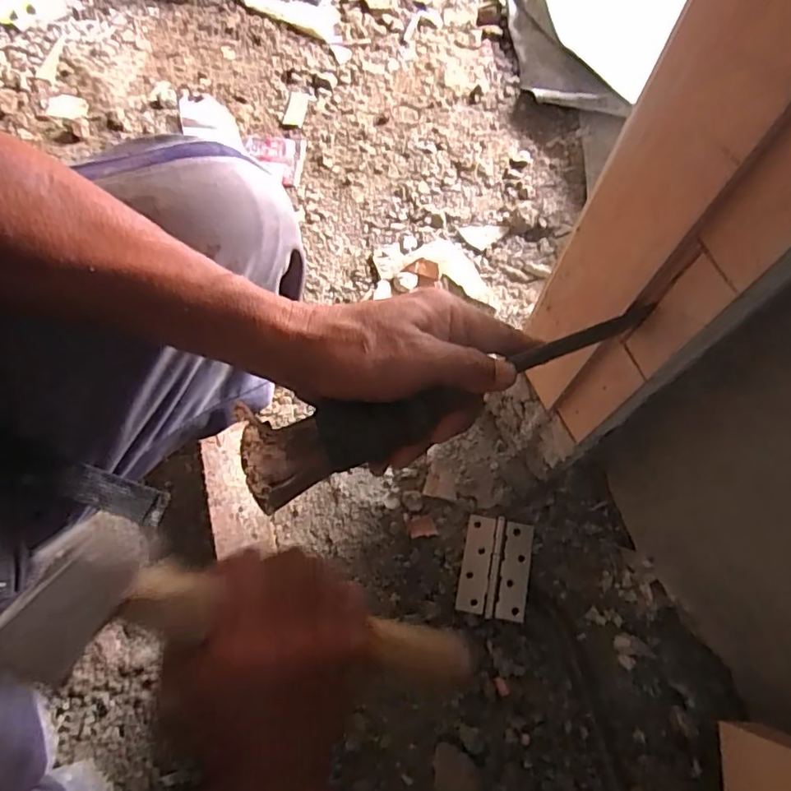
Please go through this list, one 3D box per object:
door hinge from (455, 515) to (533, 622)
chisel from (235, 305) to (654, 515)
[{"bbox_3d":[0.107,0.184,0.608,0.070,0.008,0.100,9,76,5],"label":"door hinge"},{"bbox_3d":[0.032,-0.004,0.316,0.237,0.029,0.045,-21,68,-11],"label":"chisel"}]

